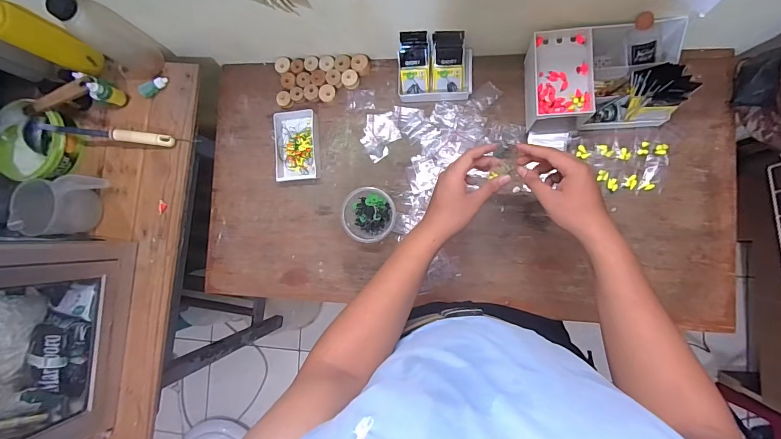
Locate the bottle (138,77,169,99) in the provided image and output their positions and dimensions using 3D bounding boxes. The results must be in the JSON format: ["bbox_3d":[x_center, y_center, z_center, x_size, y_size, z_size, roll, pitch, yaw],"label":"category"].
[{"bbox_3d":[-0.469,-0.264,0.745,0.057,0.017,0.021,-36,81,-9],"label":"bottle"}]

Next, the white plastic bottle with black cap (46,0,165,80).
[{"bbox_3d":[-0.516,-0.330,0.670,0.061,0.190,0.086,32,92,10],"label":"white plastic bottle with black cap"}]

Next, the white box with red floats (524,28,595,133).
[{"bbox_3d":[0.291,-0.239,0.658,0.087,0.092,0.149,-1,86,9],"label":"white box with red floats"}]

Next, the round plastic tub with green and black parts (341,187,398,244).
[{"bbox_3d":[-0.038,-0.008,0.723,0.098,0.051,0.102,-1,86,9],"label":"round plastic tub with green and black parts"}]

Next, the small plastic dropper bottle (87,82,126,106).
[{"bbox_3d":[-0.552,-0.243,0.730,0.031,0.080,0.031,18,89,10],"label":"small plastic dropper bottle"}]

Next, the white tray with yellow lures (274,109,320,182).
[{"bbox_3d":[-0.191,-0.151,0.769,0.084,0.031,0.142,-5,86,9],"label":"white tray with yellow lures"}]

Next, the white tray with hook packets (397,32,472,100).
[{"bbox_3d":[0.082,-0.282,0.701,0.137,0.081,0.095,2,87,9],"label":"white tray with hook packets"}]

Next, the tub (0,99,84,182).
[{"bbox_3d":[-0.698,-0.151,0.746,0.136,0.081,0.149,-1,86,9],"label":"tub"}]

